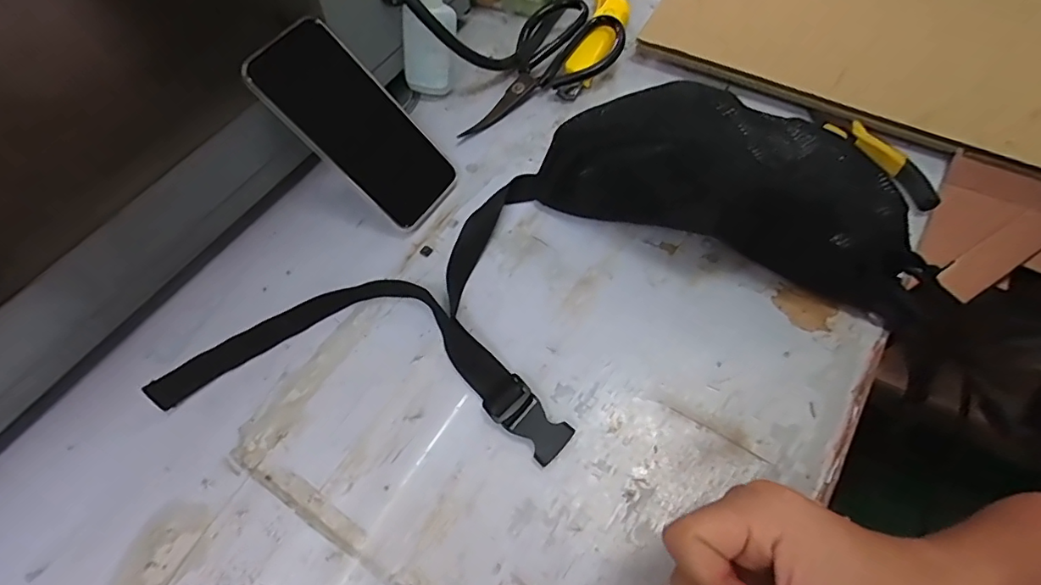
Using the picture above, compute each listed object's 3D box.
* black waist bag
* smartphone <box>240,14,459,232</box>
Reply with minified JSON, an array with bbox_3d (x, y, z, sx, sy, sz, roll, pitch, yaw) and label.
[{"bbox_3d":[0.014,-0.018,0.373,0.517,0.076,0.219,-19,61,-8],"label":"black waist bag"},{"bbox_3d":[-0.125,-0.132,0.421,0.165,0.014,0.086,46,62,-22],"label":"smartphone"}]

